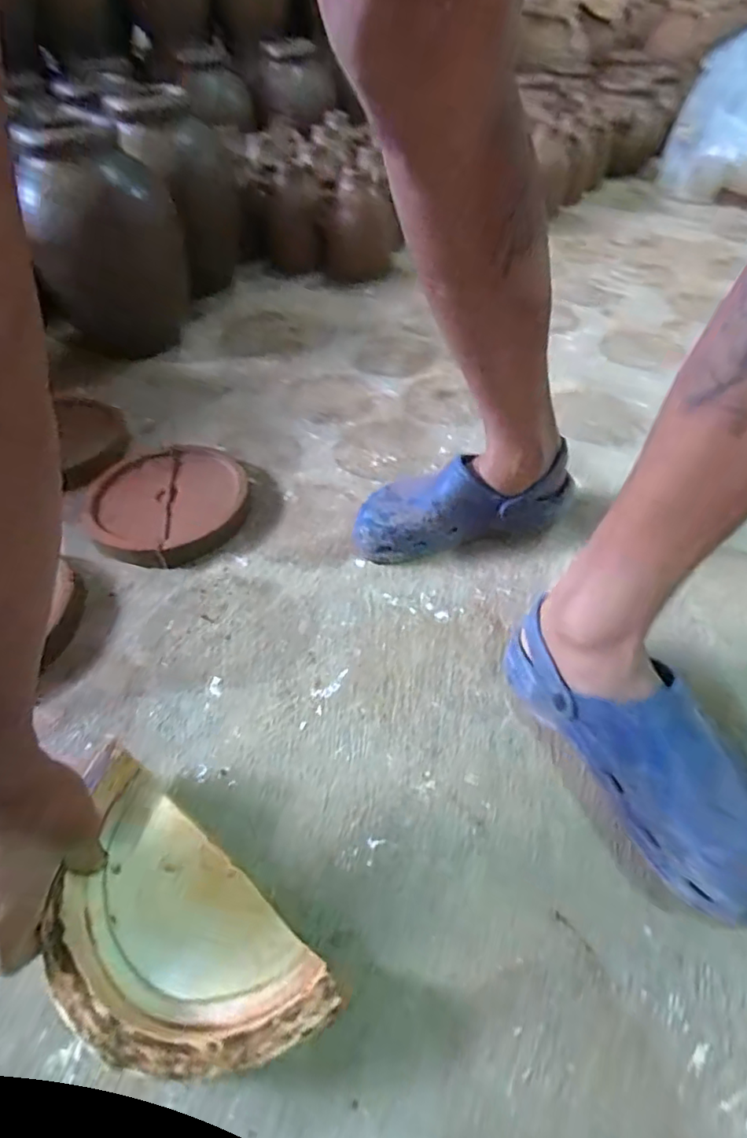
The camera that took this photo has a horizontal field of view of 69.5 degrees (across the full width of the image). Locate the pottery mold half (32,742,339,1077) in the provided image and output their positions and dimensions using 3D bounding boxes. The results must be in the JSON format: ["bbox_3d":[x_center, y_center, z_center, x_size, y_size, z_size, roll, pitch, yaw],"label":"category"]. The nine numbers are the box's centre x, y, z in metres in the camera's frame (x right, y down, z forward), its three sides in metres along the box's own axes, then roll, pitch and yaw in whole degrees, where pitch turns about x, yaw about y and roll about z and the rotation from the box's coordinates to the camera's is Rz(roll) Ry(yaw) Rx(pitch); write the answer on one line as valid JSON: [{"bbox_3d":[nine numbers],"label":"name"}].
[{"bbox_3d":[-0.141,0.236,0.351,0.221,0.039,0.112,32,56,25],"label":"pottery mold half"}]

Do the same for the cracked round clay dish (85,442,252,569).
[{"bbox_3d":[-0.257,-0.083,0.673,0.187,0.027,0.194,0,49,1],"label":"cracked round clay dish"}]

